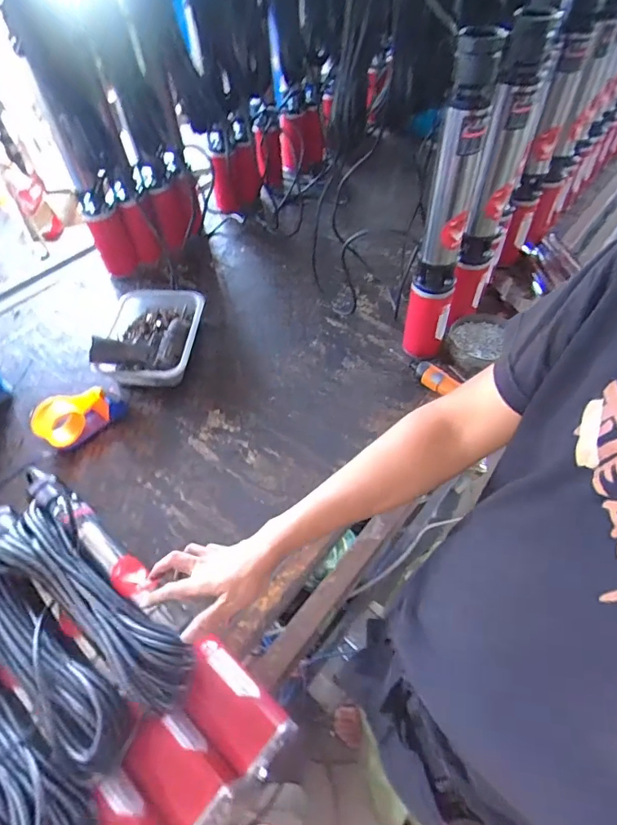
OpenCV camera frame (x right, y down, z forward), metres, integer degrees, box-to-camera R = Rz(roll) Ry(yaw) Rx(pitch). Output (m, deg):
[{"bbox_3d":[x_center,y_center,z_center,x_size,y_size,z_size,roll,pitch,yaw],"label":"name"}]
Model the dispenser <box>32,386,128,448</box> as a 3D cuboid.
[{"bbox_3d":[-0.425,0.003,0.856,0.071,0.074,0.152,36,62,26],"label":"dispenser"}]

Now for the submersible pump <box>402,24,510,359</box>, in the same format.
[{"bbox_3d":[0.226,-0.296,0.767,0.076,0.517,0.070,11,53,11],"label":"submersible pump"}]

